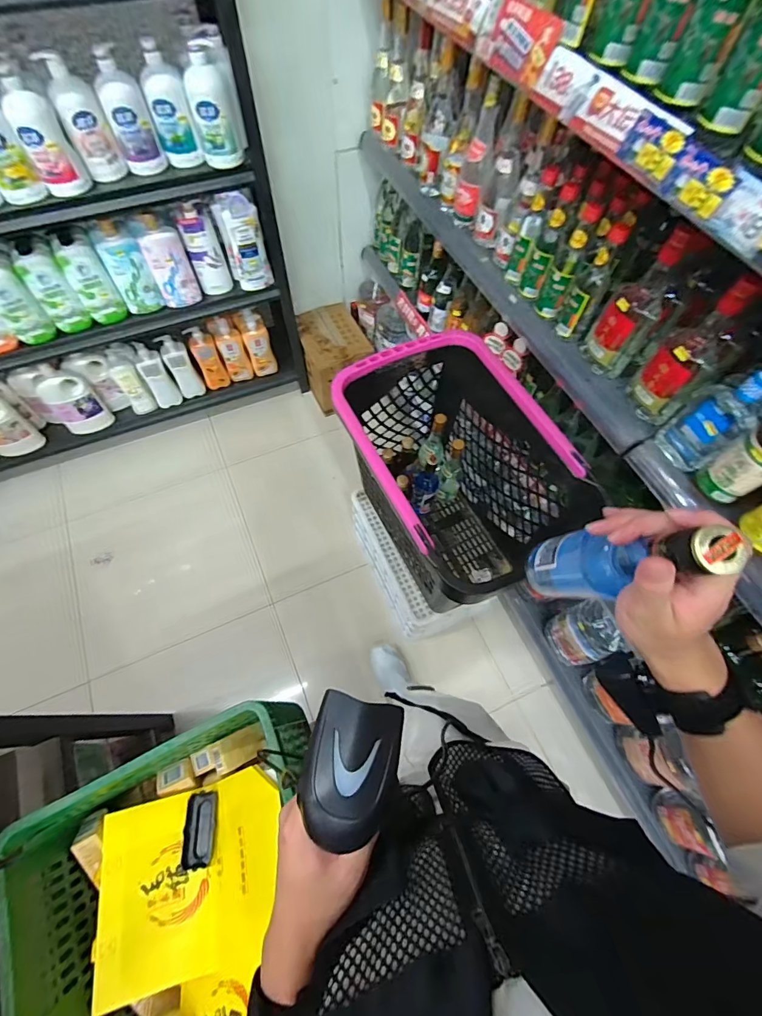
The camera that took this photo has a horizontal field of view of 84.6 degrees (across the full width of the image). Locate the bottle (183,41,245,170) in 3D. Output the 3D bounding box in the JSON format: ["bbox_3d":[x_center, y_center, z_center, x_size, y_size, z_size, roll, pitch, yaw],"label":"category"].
[{"bbox_3d":[-0.397,-0.939,0.987,0.096,0.207,0.063,-12,64,-7],"label":"bottle"}]

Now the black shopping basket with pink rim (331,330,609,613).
[{"bbox_3d":[0.148,-0.036,1.036,0.380,0.456,0.528,-28,68,-15],"label":"black shopping basket with pink rim"}]

